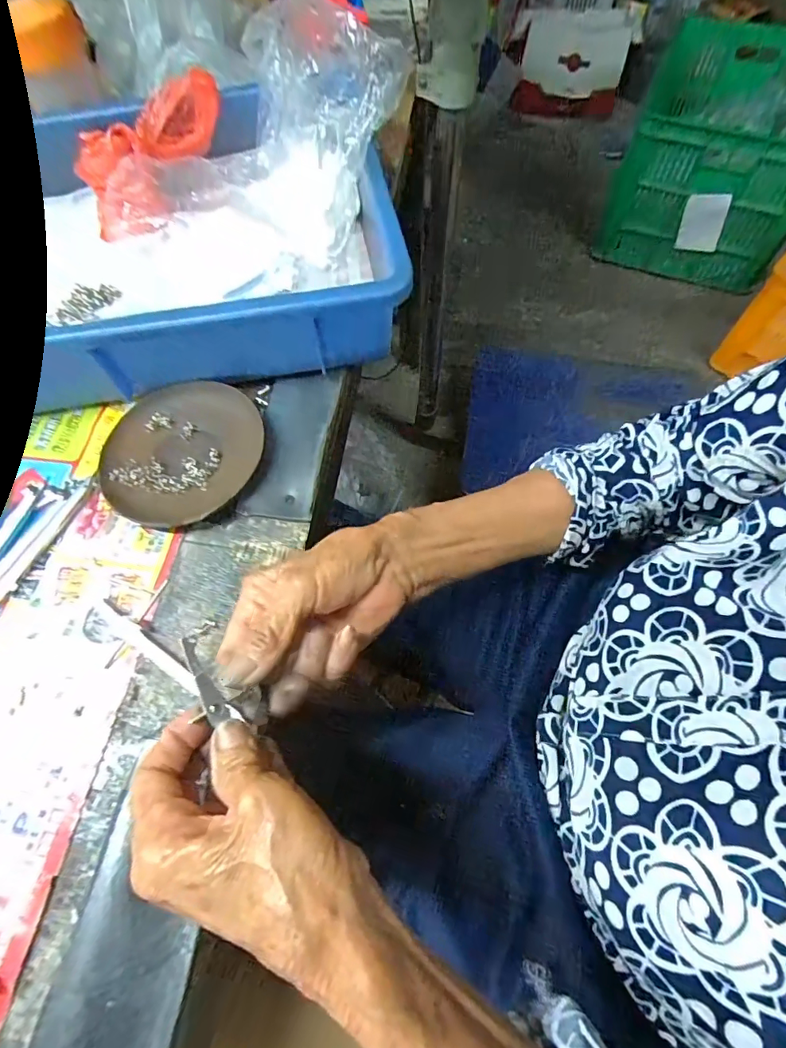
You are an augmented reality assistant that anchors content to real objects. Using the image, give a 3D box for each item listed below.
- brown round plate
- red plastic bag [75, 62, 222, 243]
[{"bbox_3d":[-0.152,-0.053,0.341,0.109,0.012,0.114,-1,63,1],"label":"brown round plate"},{"bbox_3d":[-0.216,-0.313,0.413,0.102,0.083,0.123,23,66,12],"label":"red plastic bag"}]

